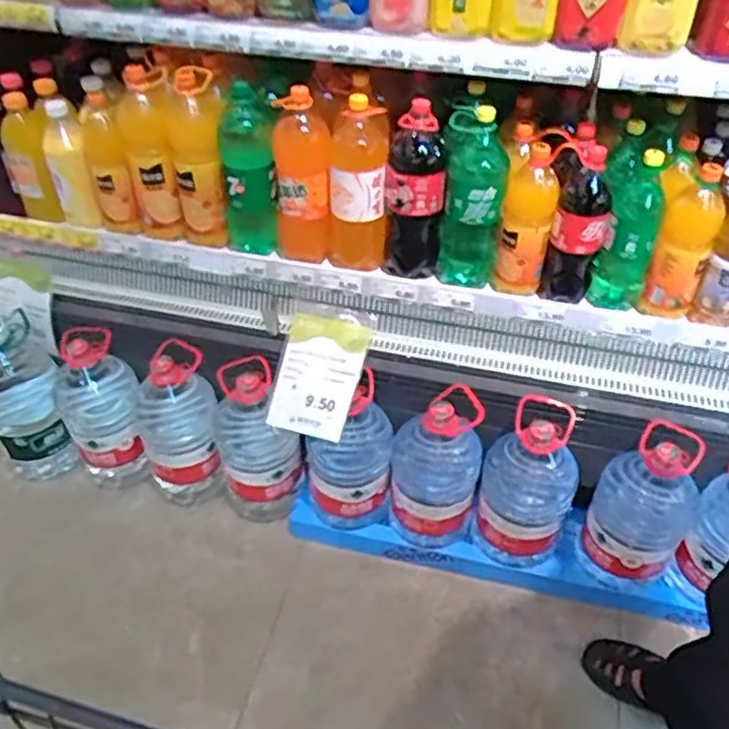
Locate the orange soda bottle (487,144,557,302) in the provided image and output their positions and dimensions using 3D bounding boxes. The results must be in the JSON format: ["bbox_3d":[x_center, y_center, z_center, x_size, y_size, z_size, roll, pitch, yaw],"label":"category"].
[{"bbox_3d":[0.282,-0.255,1.242,0.097,0.258,0.107,12,45,14],"label":"orange soda bottle"}]

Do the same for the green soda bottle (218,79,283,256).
[{"bbox_3d":[-0.212,-0.343,1.318,0.104,0.315,0.101,-8,44,-8],"label":"green soda bottle"}]

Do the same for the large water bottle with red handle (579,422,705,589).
[{"bbox_3d":[0.462,0.249,1.200,0.151,0.329,0.147,-1,43,1],"label":"large water bottle with red handle"}]

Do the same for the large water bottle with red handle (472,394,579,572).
[{"bbox_3d":[0.280,0.219,1.233,0.156,0.317,0.136,12,45,14],"label":"large water bottle with red handle"}]

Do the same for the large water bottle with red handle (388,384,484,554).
[{"bbox_3d":[0.126,0.197,1.275,0.154,0.310,0.138,5,44,7],"label":"large water bottle with red handle"}]

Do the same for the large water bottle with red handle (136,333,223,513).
[{"bbox_3d":[-0.372,0.116,1.410,0.157,0.351,0.169,-16,45,-15],"label":"large water bottle with red handle"}]

